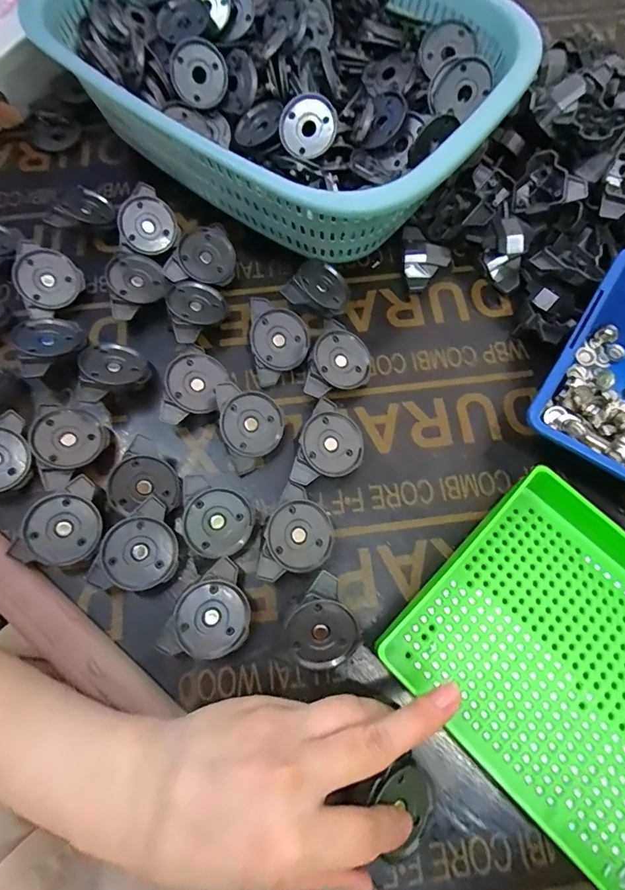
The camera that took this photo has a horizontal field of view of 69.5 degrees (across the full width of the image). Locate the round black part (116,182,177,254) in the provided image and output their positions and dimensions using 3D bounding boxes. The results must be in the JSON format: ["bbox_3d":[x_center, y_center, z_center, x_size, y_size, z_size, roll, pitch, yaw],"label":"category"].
[{"bbox_3d":[-0.128,-0.176,0.351,0.045,0.014,0.048,0,104,-1],"label":"round black part"}]

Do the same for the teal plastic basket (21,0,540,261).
[{"bbox_3d":[-0.022,-0.285,0.355,0.334,0.092,0.236,39,75,11],"label":"teal plastic basket"}]

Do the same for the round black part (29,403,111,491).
[{"bbox_3d":[-0.161,-0.002,0.298,0.047,0.011,0.047,9,64,-20],"label":"round black part"}]

